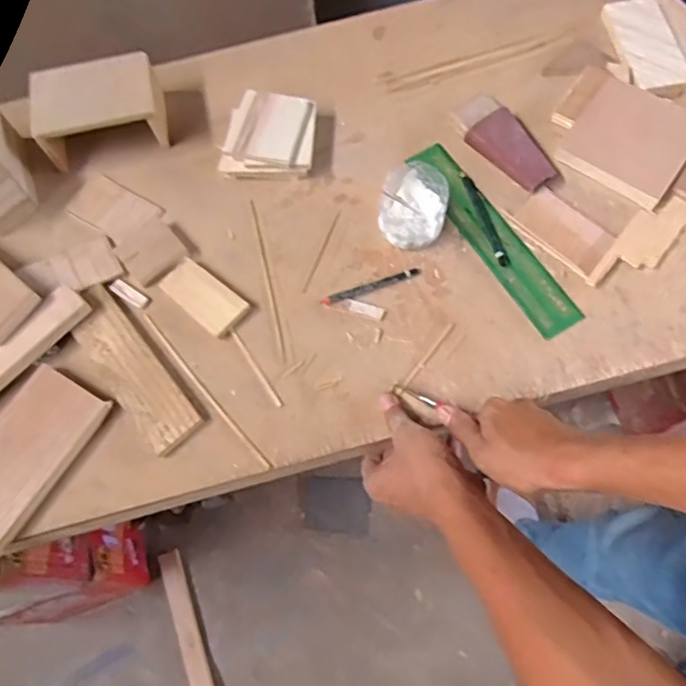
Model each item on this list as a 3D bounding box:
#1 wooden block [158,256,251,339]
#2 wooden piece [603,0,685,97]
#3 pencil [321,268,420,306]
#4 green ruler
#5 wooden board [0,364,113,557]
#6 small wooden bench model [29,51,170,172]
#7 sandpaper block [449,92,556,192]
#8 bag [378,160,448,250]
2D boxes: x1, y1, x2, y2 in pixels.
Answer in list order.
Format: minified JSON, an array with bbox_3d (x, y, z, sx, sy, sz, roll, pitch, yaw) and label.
[{"bbox_3d":[-0.141,-0.047,0.604,0.088,0.012,0.045,36,74,18],"label":"wooden block"},{"bbox_3d":[0.351,-0.343,0.684,0.057,0.013,0.146,-10,66,0],"label":"wooden piece"},{"bbox_3d":[0.029,-0.058,0.604,0.105,0.009,0.012,-21,66,-4],"label":"pencil"},{"bbox_3d":[0.154,-0.114,0.623,0.049,0.008,0.251,-31,70,-7],"label":"green ruler"},{"bbox_3d":[-0.305,0.116,0.539,0.089,0.015,0.192,28,72,16],"label":"wooden board"},{"bbox_3d":[-0.274,-0.262,0.674,0.138,0.069,0.096,-18,67,-2],"label":"small wooden bench model"},{"bbox_3d":[0.177,-0.220,0.646,0.055,0.019,0.127,-38,69,-11],"label":"sandpaper block"},{"bbox_3d":[0.073,-0.143,0.615,0.068,0.046,0.083,6,69,6],"label":"bag"}]

